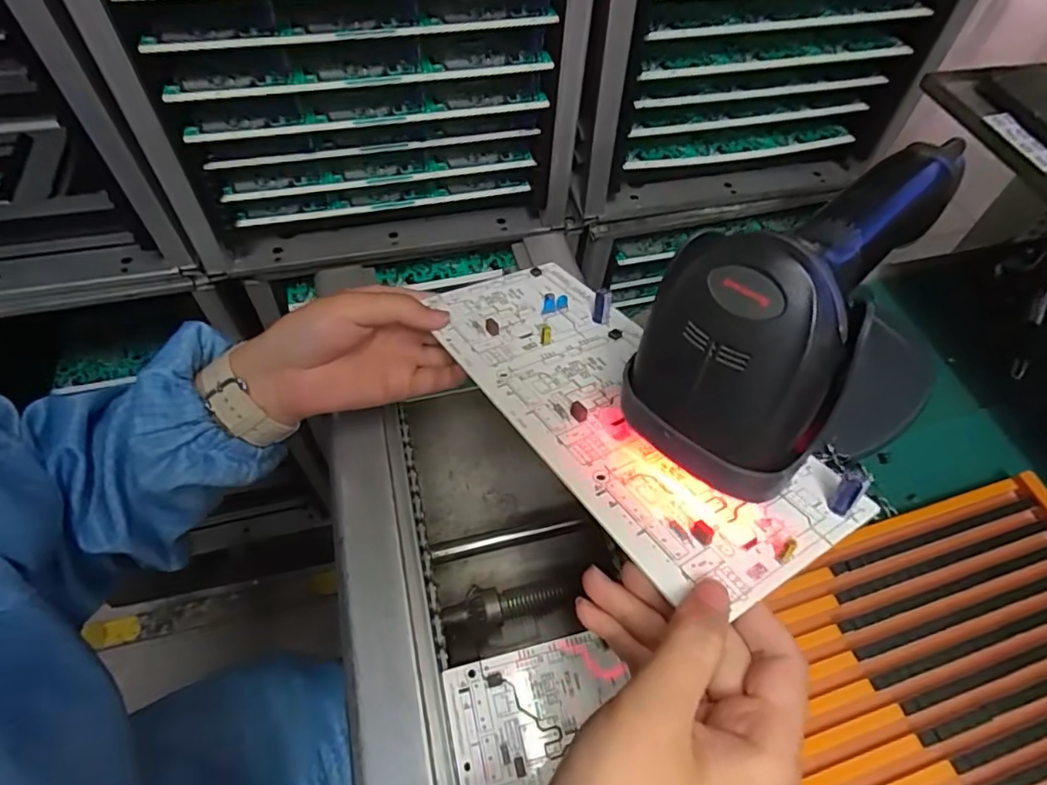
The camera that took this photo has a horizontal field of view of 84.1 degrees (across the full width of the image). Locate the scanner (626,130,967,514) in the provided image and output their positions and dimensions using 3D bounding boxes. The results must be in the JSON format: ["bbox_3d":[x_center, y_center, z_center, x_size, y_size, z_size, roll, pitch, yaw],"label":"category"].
[{"bbox_3d":[0.116,-0.050,0.216,0.180,0.071,0.075,-44,67,-10],"label":"scanner"}]

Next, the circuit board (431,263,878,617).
[{"bbox_3d":[0.043,-0.001,0.310,0.107,0.017,0.249,-24,47,-19],"label":"circuit board"}]

